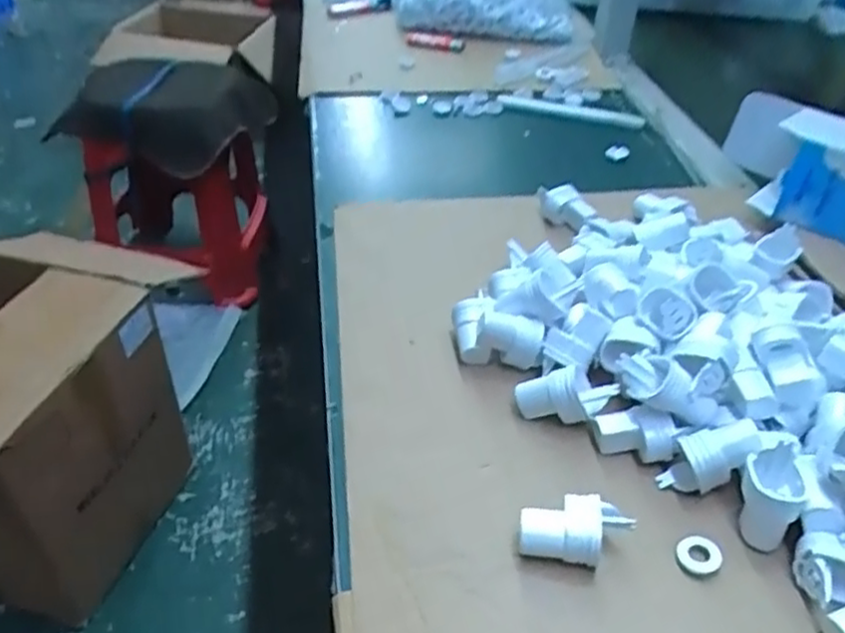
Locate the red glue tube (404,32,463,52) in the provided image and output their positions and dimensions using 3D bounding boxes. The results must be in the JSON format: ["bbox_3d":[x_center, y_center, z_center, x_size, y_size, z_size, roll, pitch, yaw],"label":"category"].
[{"bbox_3d":[0.016,-0.388,1.016,0.103,0.020,0.018,-11,36,-41],"label":"red glue tube"}]

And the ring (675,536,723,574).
[{"bbox_3d":[0.153,0.132,0.397,0.025,0.004,0.022,1,40,-2],"label":"ring"}]

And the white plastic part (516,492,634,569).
[{"bbox_3d":[0.084,0.120,0.395,0.061,0.028,0.033,6,40,4],"label":"white plastic part"}]

